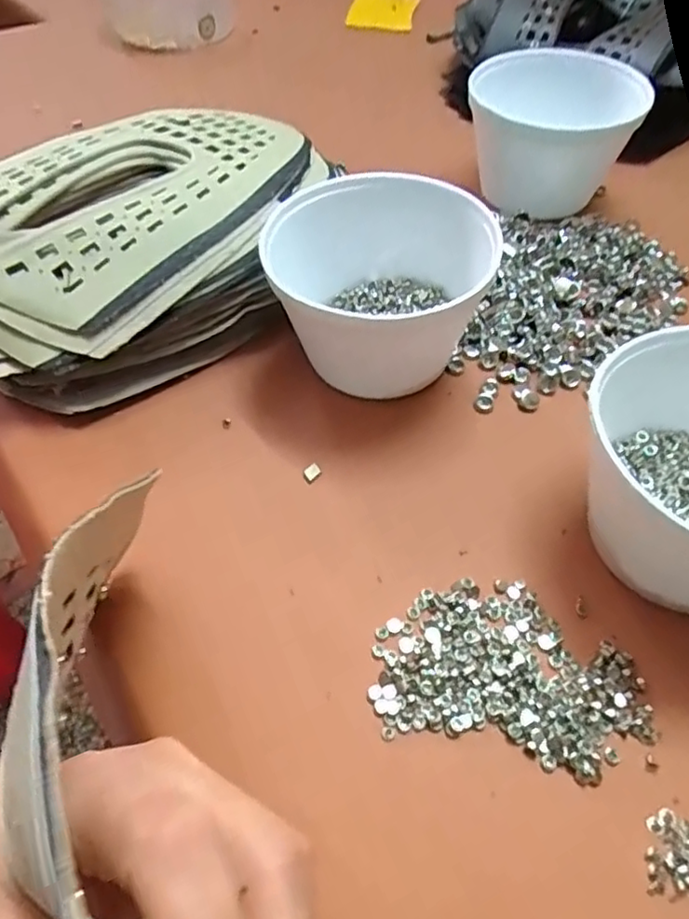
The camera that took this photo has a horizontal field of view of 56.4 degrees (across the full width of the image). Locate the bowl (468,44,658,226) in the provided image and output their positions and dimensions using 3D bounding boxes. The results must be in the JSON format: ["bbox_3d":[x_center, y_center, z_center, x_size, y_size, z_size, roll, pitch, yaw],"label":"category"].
[{"bbox_3d":[0.154,-0.251,0.487,0.117,0.071,0.118,0,53,0],"label":"bowl"}]

